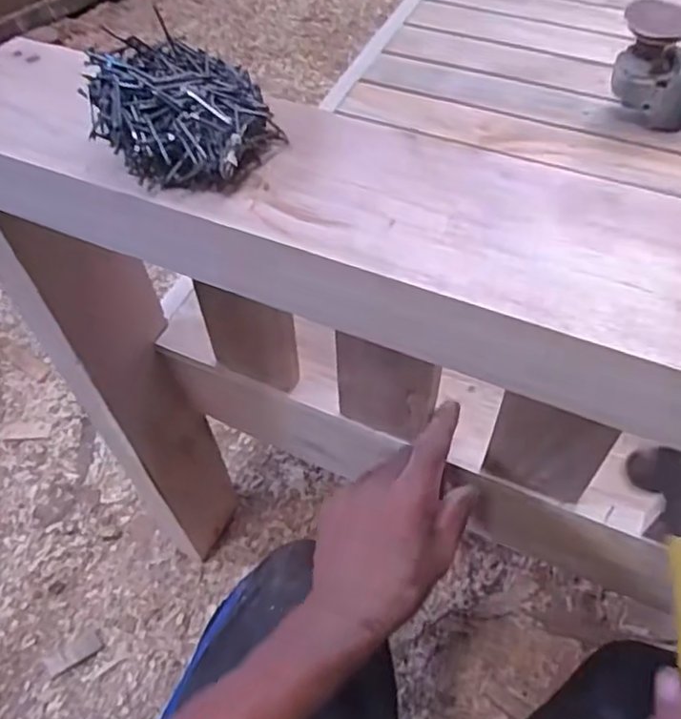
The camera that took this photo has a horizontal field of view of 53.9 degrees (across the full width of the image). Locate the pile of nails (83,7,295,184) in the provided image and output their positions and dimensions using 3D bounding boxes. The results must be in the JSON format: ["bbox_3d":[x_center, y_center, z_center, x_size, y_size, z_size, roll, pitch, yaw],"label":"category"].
[{"bbox_3d":[-0.076,-0.117,0.315,0.083,0.034,0.068,28,60,22],"label":"pile of nails"}]

